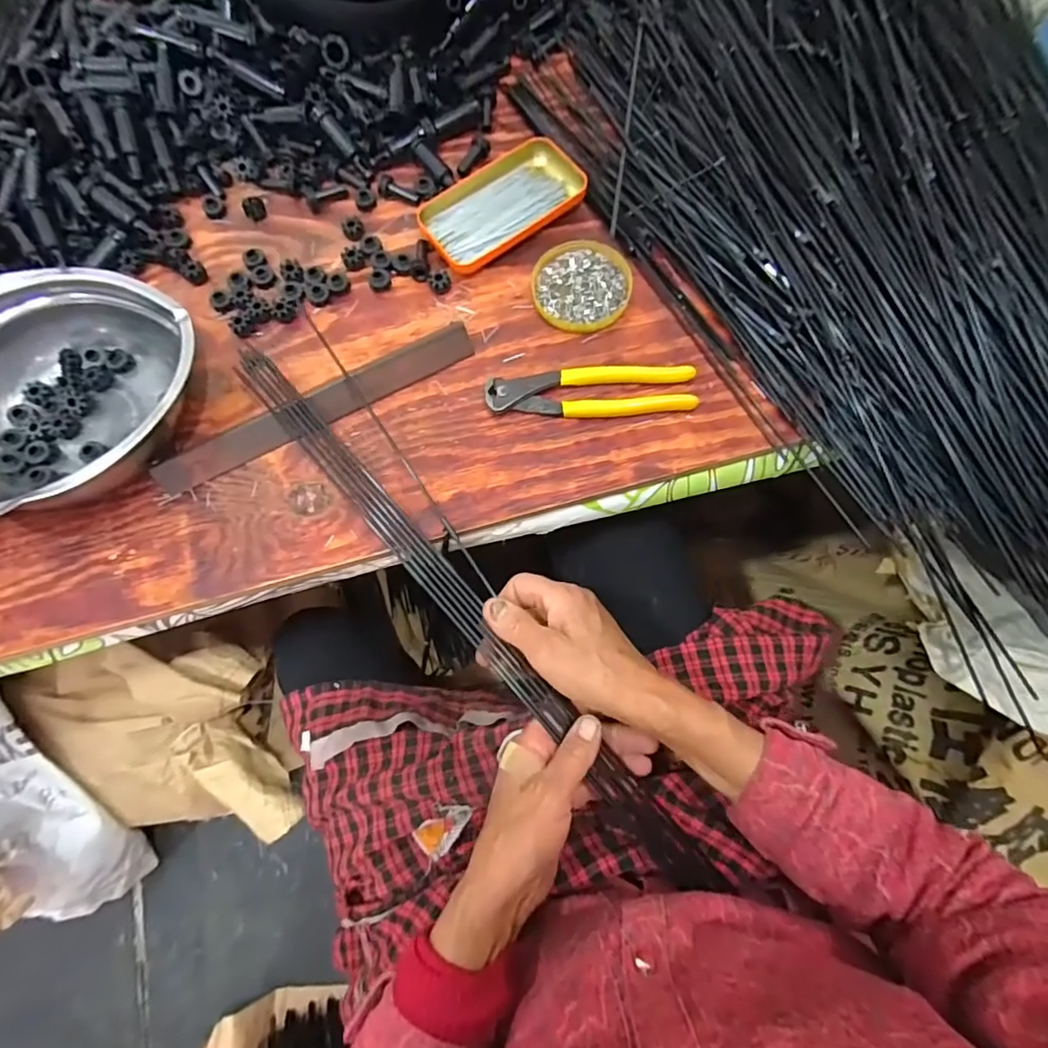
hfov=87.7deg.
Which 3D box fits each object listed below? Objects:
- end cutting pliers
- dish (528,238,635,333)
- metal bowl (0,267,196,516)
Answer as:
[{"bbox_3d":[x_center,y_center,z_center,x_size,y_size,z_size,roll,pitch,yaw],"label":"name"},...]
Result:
[{"bbox_3d":[0.053,-0.104,0.435,0.162,0.012,0.037,-3,74,0],"label":"end cutting pliers"},{"bbox_3d":[0.049,-0.204,0.464,0.081,0.007,0.087,0,74,1],"label":"dish"},{"bbox_3d":[-0.348,-0.093,0.411,0.185,0.066,0.201,0,74,1],"label":"metal bowl"}]

